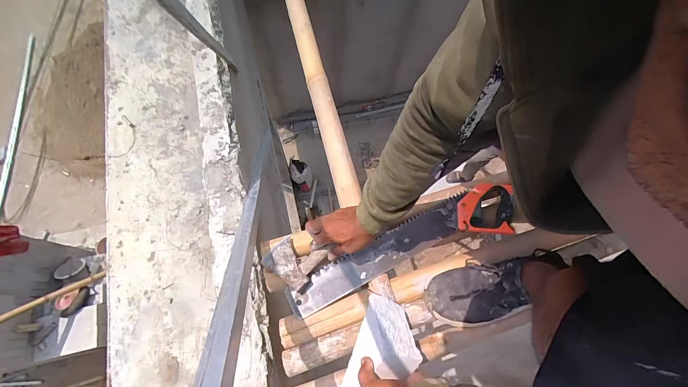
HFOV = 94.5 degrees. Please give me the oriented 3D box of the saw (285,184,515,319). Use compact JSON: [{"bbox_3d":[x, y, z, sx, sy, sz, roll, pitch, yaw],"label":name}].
[{"bbox_3d":[0.134,0.107,0.694,0.532,0.023,0.118,-19,74,-7],"label":"saw"}]

